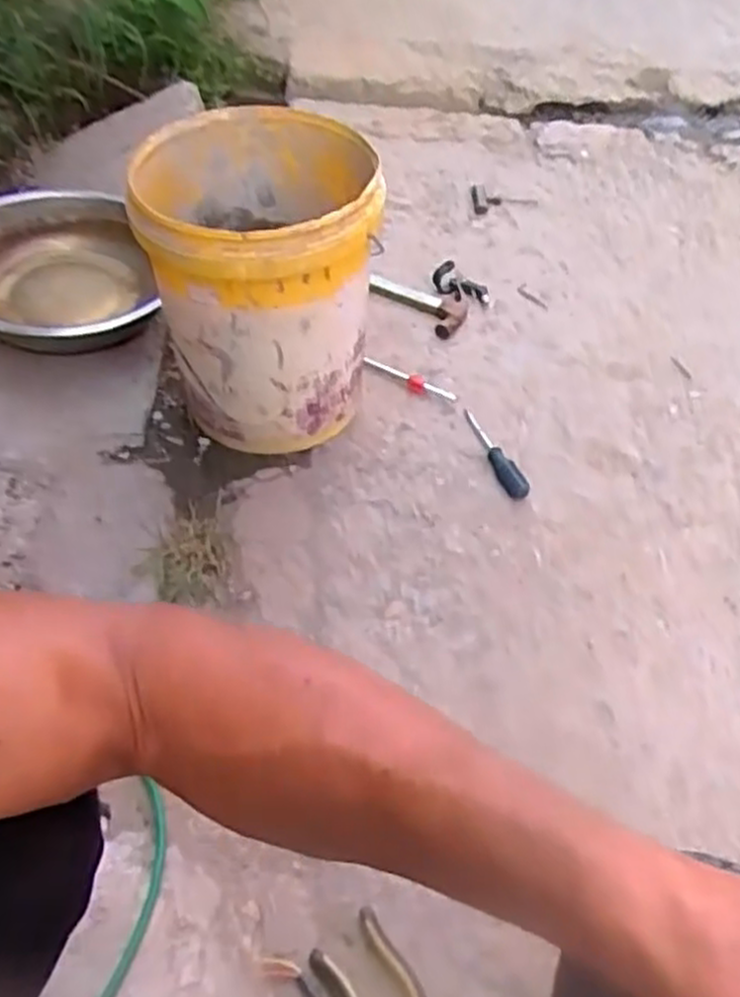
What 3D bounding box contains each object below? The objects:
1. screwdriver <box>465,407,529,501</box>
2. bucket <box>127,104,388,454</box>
[{"bbox_3d":[0.186,-0.078,1.198,0.034,0.027,0.185,-14,52,-19],"label":"screwdriver"},{"bbox_3d":[-0.157,-0.287,1.112,0.301,0.370,0.322,1,49,-6],"label":"bucket"}]

